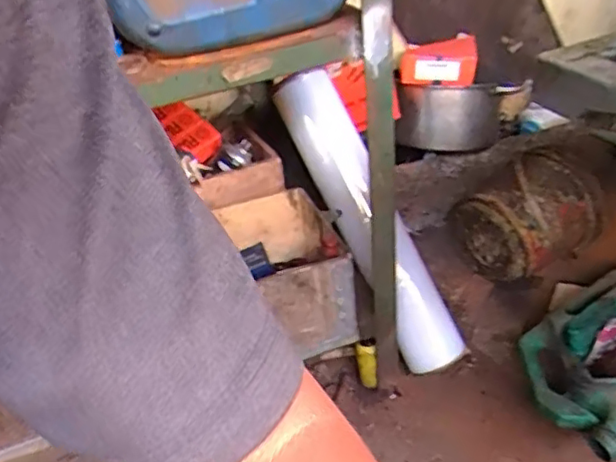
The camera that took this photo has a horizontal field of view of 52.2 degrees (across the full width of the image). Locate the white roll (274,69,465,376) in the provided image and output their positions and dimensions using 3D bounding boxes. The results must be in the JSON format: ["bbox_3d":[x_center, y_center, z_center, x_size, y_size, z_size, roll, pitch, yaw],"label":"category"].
[{"bbox_3d":[0.099,-0.008,1.005,0.101,0.501,0.074,-31,4,-33],"label":"white roll"}]

